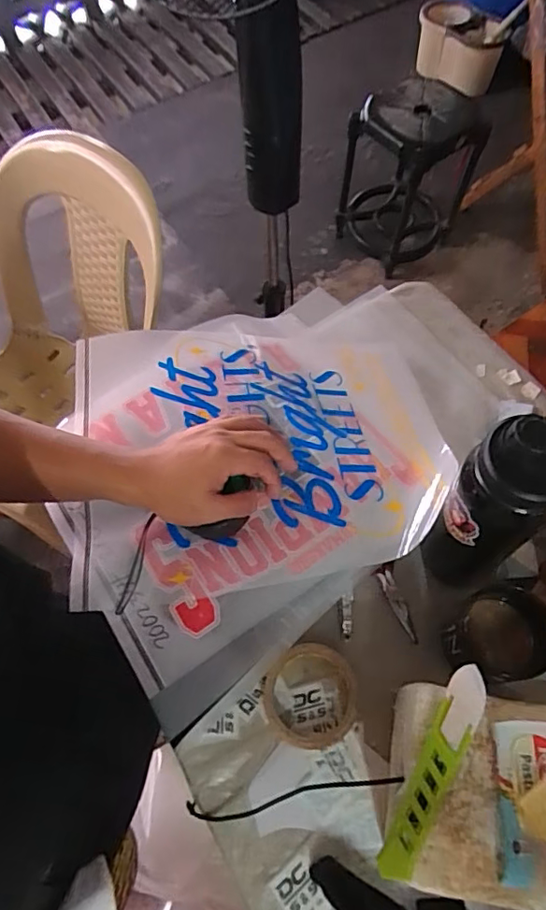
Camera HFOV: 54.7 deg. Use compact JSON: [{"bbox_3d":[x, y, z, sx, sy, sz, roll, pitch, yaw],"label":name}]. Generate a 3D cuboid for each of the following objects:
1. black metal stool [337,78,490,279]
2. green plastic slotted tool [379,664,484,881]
[{"bbox_3d":[0.407,-0.857,1.616,0.368,0.419,0.411,21,67,12],"label":"black metal stool"},{"bbox_3d":[0.123,0.237,0.398,0.027,0.019,0.155,27,69,14],"label":"green plastic slotted tool"}]

